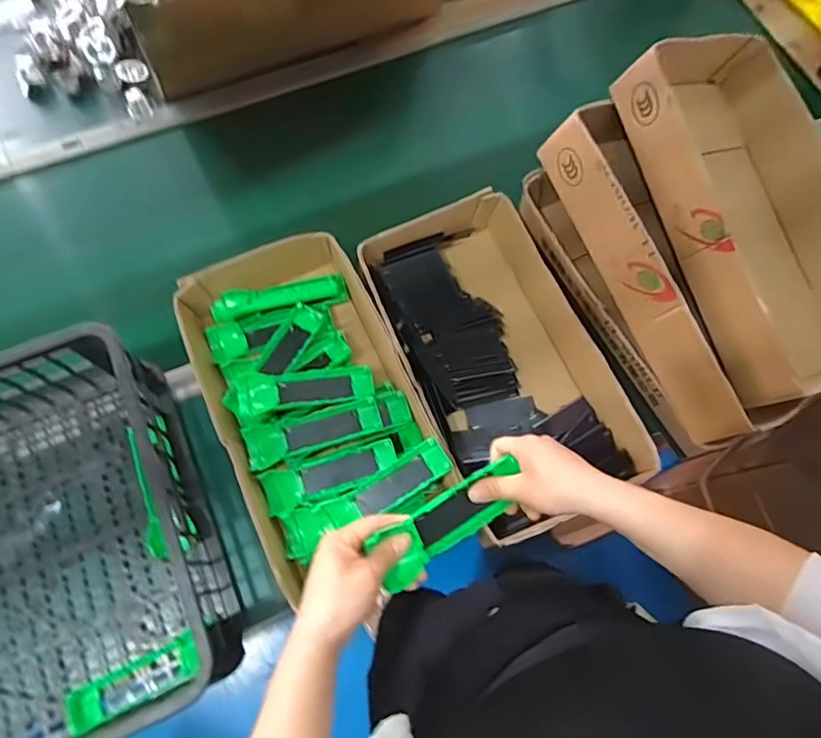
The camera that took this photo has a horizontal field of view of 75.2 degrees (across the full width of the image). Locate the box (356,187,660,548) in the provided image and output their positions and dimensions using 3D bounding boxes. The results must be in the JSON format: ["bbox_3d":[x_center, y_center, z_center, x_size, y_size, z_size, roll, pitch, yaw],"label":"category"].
[{"bbox_3d":[0.100,-0.027,0.703,0.229,0.086,0.401,-20,73,-9],"label":"box"}]

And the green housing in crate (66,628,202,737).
[{"bbox_3d":[-0.303,0.347,0.586,0.139,0.030,0.048,-26,74,-11],"label":"green housing in crate"}]

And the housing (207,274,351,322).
[{"bbox_3d":[-0.174,-0.097,0.715,0.173,0.028,0.047,-13,72,-7],"label":"housing"}]

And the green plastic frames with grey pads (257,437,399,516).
[{"bbox_3d":[-0.095,0.125,0.628,0.157,0.034,0.049,-15,72,-7],"label":"green plastic frames with grey pads"}]

